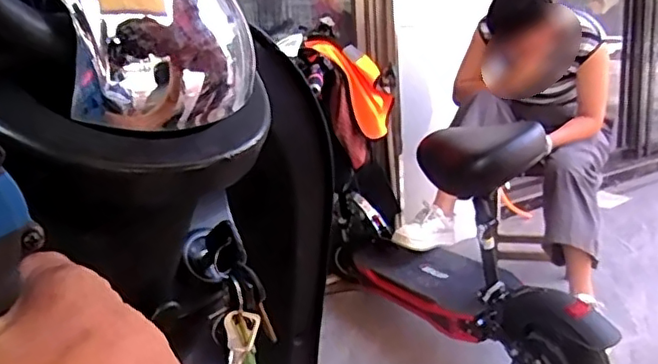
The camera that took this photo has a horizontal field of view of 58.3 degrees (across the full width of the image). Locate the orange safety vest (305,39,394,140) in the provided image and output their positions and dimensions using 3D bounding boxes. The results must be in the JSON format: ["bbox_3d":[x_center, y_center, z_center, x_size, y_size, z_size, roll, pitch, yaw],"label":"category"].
[{"bbox_3d":[0.075,-0.275,1.612,0.112,0.325,0.129,-29,4,30],"label":"orange safety vest"}]

